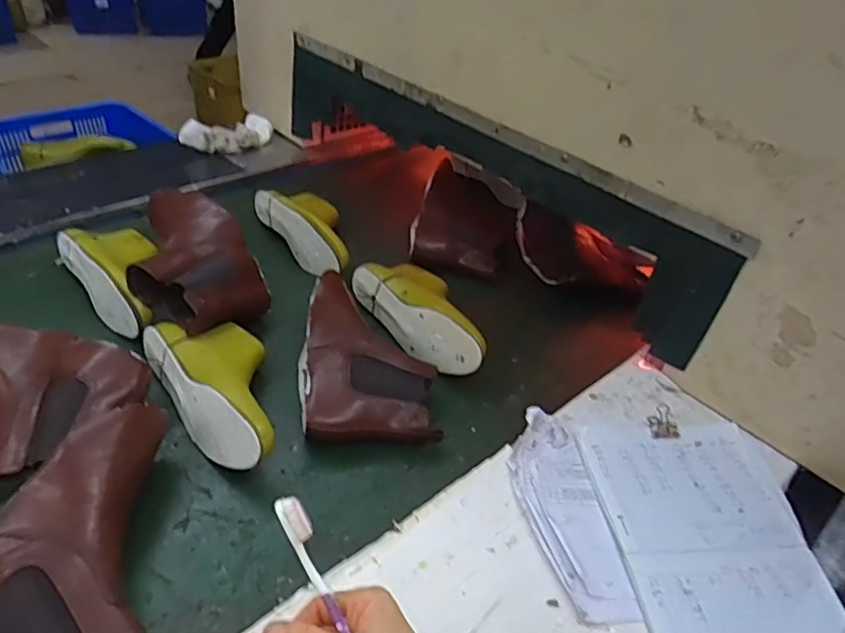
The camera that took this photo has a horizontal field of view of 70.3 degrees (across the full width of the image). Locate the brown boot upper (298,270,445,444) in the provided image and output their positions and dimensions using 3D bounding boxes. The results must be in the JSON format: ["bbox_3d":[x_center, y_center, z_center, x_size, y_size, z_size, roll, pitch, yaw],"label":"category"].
[{"bbox_3d":[-0.073,0.041,0.748,0.161,0.101,0.258,-5,42,-11],"label":"brown boot upper"}]

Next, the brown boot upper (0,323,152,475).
[{"bbox_3d":[-0.418,0.068,0.666,0.261,0.061,0.158,35,46,28],"label":"brown boot upper"}]

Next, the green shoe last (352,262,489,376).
[{"bbox_3d":[0.007,-0.008,0.847,0.101,0.074,0.249,-20,46,-31],"label":"green shoe last"}]

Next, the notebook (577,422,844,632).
[{"bbox_3d":[0.299,0.235,0.602,0.210,0.013,0.311,3,41,-10],"label":"notebook"}]

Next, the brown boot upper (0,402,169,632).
[{"bbox_3d":[-0.283,0.196,0.519,0.158,0.084,0.271,17,42,14],"label":"brown boot upper"}]

